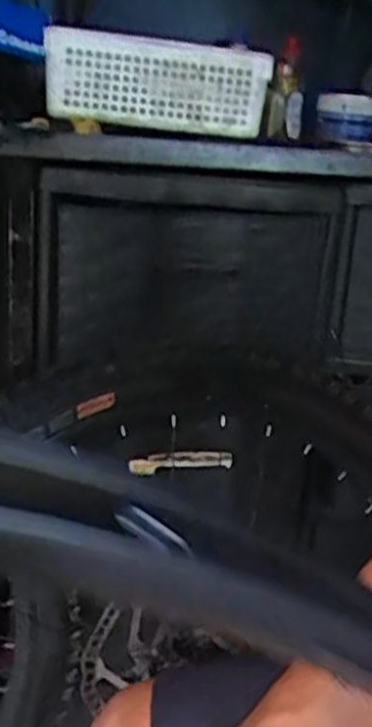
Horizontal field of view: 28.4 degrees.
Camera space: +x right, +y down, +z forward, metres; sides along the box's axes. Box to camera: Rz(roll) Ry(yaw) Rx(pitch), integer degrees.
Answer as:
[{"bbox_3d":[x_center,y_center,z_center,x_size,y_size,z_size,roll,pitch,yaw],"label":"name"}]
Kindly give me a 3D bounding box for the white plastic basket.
[{"bbox_3d":[-0.027,-0.290,0.758,0.230,0.088,0.063,3,17,-6],"label":"white plastic basket"}]

